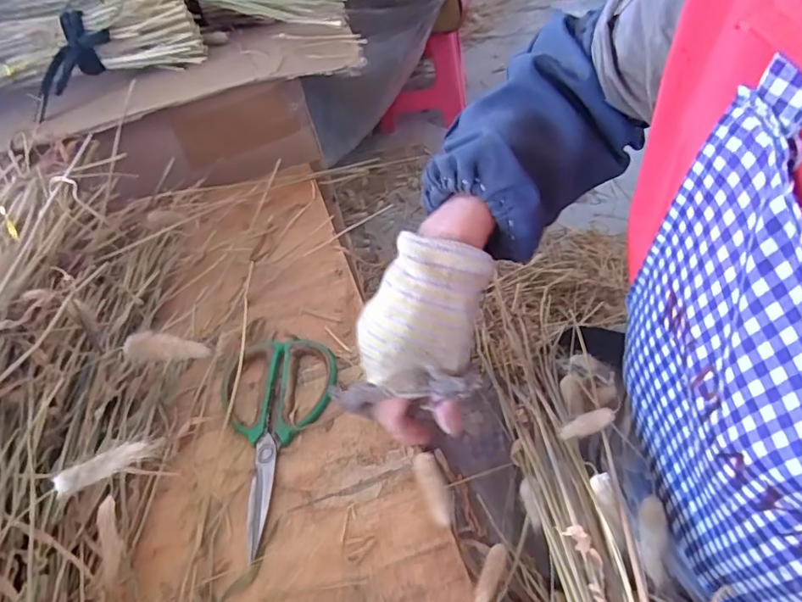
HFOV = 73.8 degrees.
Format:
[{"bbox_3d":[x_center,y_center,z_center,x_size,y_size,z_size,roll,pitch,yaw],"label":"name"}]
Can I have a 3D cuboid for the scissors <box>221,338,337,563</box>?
[{"bbox_3d":[-0.086,0.090,0.381,0.087,0.011,0.159,-12,48,-5],"label":"scissors"}]

